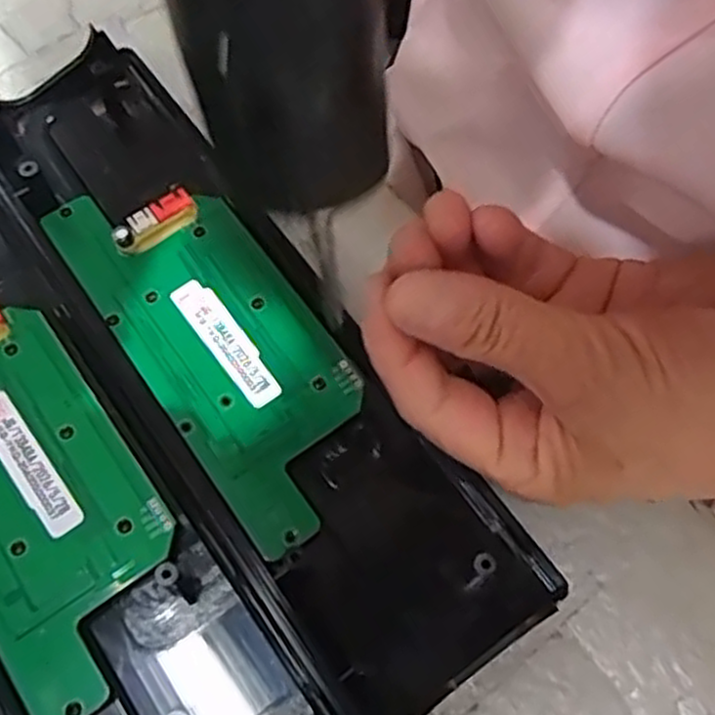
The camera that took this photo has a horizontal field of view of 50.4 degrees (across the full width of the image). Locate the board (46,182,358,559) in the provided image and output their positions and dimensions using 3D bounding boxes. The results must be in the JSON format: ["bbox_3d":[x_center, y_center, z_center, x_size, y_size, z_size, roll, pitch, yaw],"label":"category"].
[{"bbox_3d":[-0.043,-0.009,0.236,0.054,0.009,0.132,-33,70,-16],"label":"board"}]

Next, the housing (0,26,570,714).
[{"bbox_3d":[-0.040,-0.012,0.238,0.065,0.018,0.244,-33,70,-16],"label":"housing"}]

